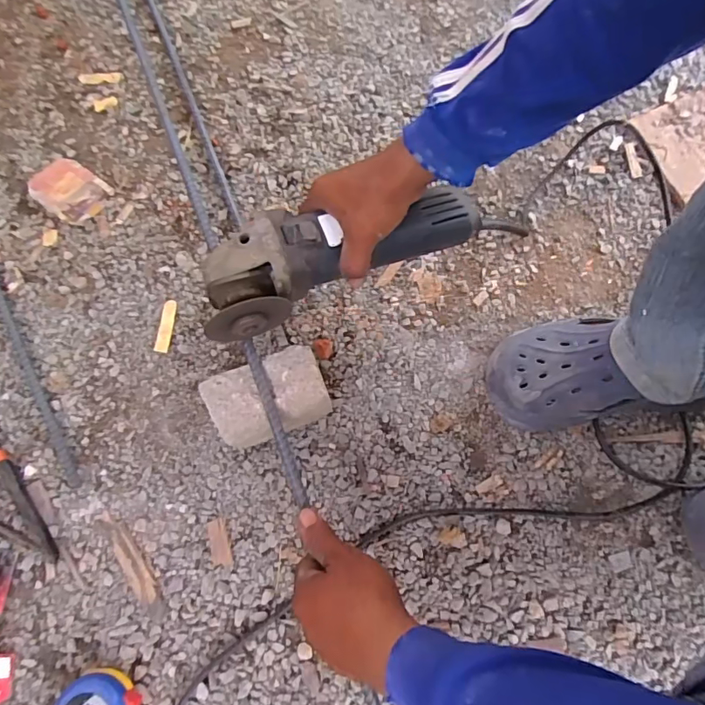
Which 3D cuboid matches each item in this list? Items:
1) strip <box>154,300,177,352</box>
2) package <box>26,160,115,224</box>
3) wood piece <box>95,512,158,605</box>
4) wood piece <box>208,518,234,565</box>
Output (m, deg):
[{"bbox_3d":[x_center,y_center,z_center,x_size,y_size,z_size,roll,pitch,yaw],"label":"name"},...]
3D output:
[{"bbox_3d":[-0.205,-0.029,0.549,0.014,0.007,0.057,14,93,2],"label":"strip"},{"bbox_3d":[-0.338,-0.195,0.592,0.090,0.009,0.066,35,76,8],"label":"package"},{"bbox_3d":[-0.217,0.198,0.482,0.019,0.004,0.094,-36,78,-11],"label":"wood piece"},{"bbox_3d":[-0.131,0.186,0.489,0.019,0.004,0.043,-16,75,-7],"label":"wood piece"}]

